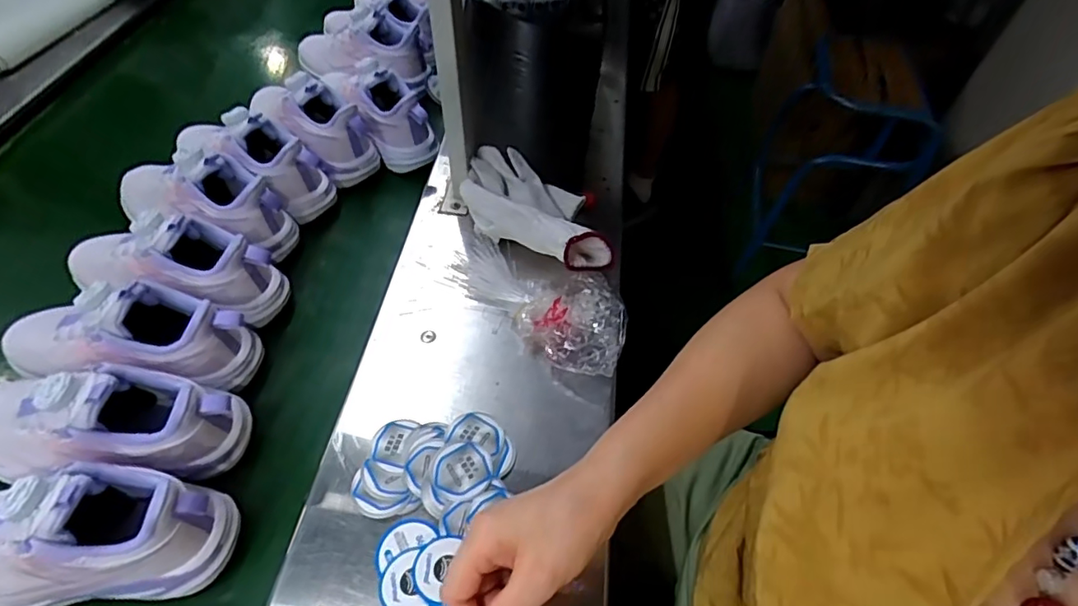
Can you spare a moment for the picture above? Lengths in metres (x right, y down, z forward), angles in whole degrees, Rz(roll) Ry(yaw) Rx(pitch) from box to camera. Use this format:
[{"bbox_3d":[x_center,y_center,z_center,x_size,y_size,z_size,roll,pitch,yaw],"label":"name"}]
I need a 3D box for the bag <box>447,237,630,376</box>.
[{"bbox_3d":[-0.003,-0.006,0.544,0.206,0.035,0.107,30,58,18],"label":"bag"}]

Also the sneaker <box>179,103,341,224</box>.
[{"bbox_3d":[-0.342,-0.185,0.642,0.213,0.095,0.086,30,58,18],"label":"sneaker"}]

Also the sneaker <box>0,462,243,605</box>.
[{"bbox_3d":[-0.338,0.160,0.381,0.218,0.102,0.086,-5,54,-6],"label":"sneaker"}]

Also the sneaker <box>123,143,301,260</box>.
[{"bbox_3d":[-0.375,-0.118,0.603,0.215,0.112,0.088,13,54,7],"label":"sneaker"}]

